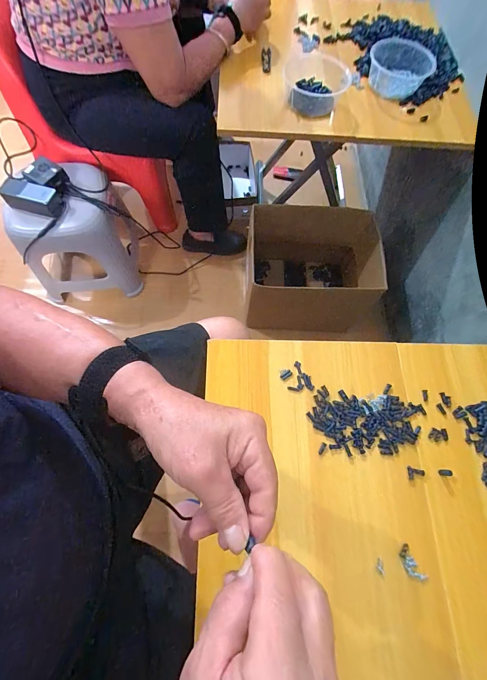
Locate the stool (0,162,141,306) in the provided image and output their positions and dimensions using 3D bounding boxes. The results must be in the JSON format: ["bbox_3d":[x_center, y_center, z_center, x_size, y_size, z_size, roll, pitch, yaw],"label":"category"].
[{"bbox_3d":[-0.504,-0.341,0.965,0.296,0.328,0.301,-6,70,-5],"label":"stool"}]

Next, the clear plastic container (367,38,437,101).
[{"bbox_3d":[0.372,-0.641,0.717,0.138,0.054,0.130,5,68,1],"label":"clear plastic container"}]

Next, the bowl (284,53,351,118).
[{"bbox_3d":[0.162,-0.574,0.690,0.146,0.060,0.129,5,69,-1],"label":"bowl"}]

